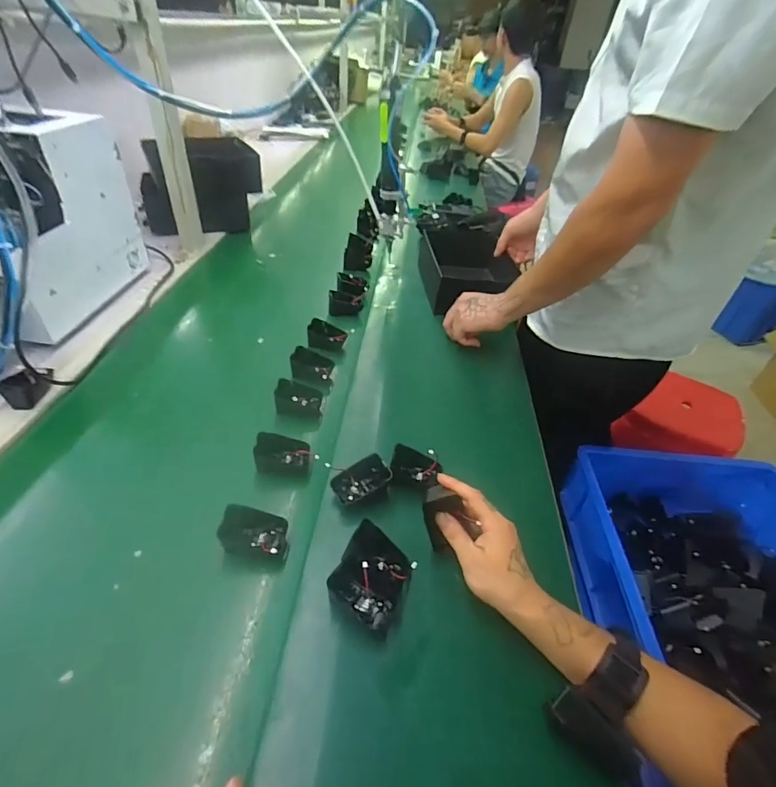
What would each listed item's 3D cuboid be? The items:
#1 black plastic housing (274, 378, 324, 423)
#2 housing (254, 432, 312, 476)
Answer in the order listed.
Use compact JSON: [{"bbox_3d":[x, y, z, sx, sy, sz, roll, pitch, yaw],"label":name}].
[{"bbox_3d":[-0.130,0.008,0.637,0.066,0.034,0.044,5,41,-1],"label":"black plastic housing"},{"bbox_3d":[-0.134,0.078,0.558,0.070,0.032,0.039,4,41,-2],"label":"housing"}]

